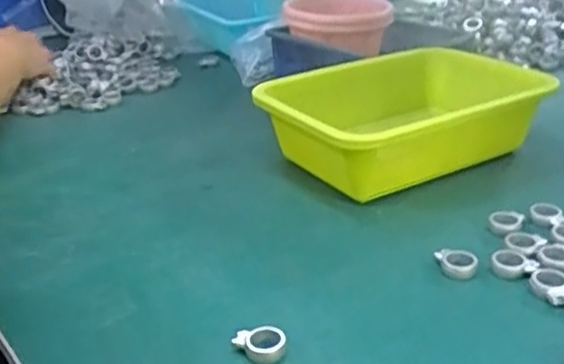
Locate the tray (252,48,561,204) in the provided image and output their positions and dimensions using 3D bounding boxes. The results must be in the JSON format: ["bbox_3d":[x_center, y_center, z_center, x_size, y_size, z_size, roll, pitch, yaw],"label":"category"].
[{"bbox_3d":[0.122,-0.064,0.668,0.260,0.078,0.194,-19,29,-27],"label":"tray"}]

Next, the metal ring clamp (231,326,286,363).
[{"bbox_3d":[-0.015,0.102,0.417,0.034,0.011,0.023,4,27,18],"label":"metal ring clamp"}]

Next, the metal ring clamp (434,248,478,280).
[{"bbox_3d":[0.131,0.061,0.496,0.030,0.014,0.024,1,27,12],"label":"metal ring clamp"}]

